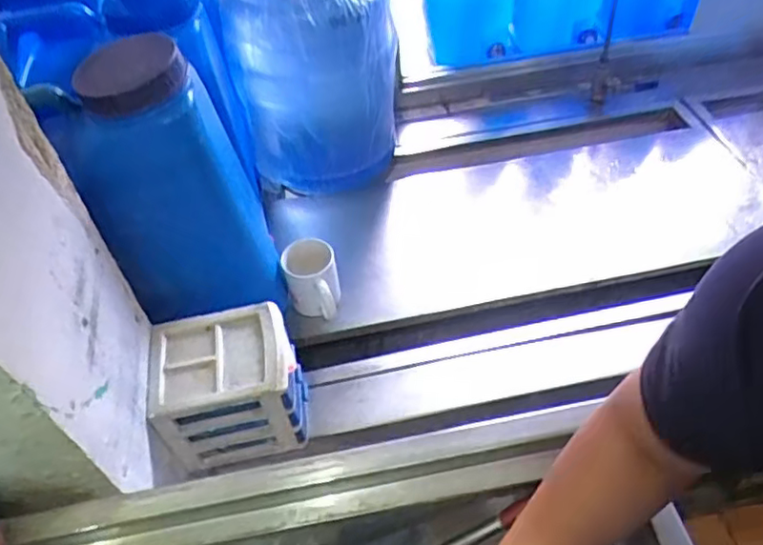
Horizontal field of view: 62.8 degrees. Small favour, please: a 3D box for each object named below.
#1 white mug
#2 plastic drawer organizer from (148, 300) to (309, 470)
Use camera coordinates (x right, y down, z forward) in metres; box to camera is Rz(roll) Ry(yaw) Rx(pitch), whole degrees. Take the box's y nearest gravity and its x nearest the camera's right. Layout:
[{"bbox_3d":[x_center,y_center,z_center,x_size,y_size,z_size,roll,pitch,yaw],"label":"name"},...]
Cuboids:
[{"bbox_3d":[-0.105,0.010,0.952,0.080,0.097,0.077,-7,48,-1],"label":"white mug"},{"bbox_3d":[-0.190,0.150,0.810,0.170,0.145,0.141,-10,48,-4],"label":"plastic drawer organizer"}]

